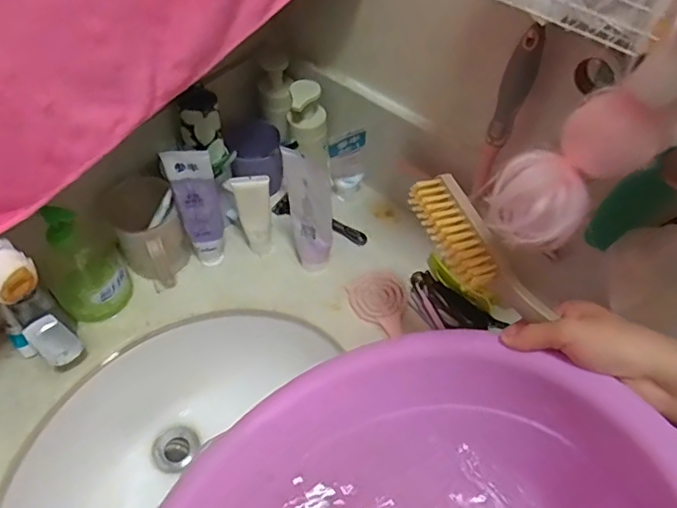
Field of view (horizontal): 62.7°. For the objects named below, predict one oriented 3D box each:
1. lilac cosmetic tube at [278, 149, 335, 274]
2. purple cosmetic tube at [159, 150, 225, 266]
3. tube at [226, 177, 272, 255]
[{"bbox_3d":[-0.029,-0.053,0.659,0.056,0.186,0.037,20,55,13],"label":"lilac cosmetic tube"},{"bbox_3d":[-0.167,-0.049,0.677,0.048,0.189,0.030,-19,56,-14],"label":"purple cosmetic tube"},{"bbox_3d":[-0.105,-0.043,0.701,0.043,0.143,0.024,-7,54,-6],"label":"tube"}]

